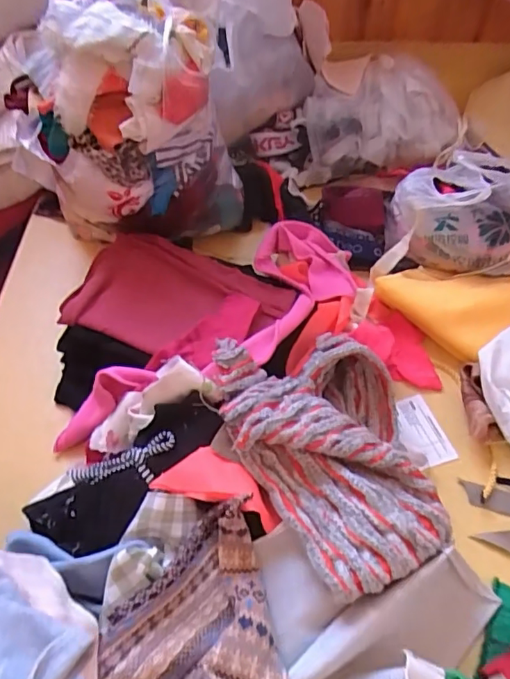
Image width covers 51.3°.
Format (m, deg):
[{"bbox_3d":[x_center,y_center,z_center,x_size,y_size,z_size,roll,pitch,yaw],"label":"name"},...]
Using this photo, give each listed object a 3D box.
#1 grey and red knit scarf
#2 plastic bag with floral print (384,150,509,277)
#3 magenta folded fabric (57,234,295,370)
[{"bbox_3d":[0.082,0.113,0.576,0.203,0.080,0.298,-15,55,-12],"label":"grey and red knit scarf"},{"bbox_3d":[0.314,-0.184,0.799,0.213,0.155,0.162,12,54,8],"label":"plastic bag with floral print"},{"bbox_3d":[-0.107,-0.058,0.698,0.271,0.035,0.206,26,57,17],"label":"magenta folded fabric"}]

